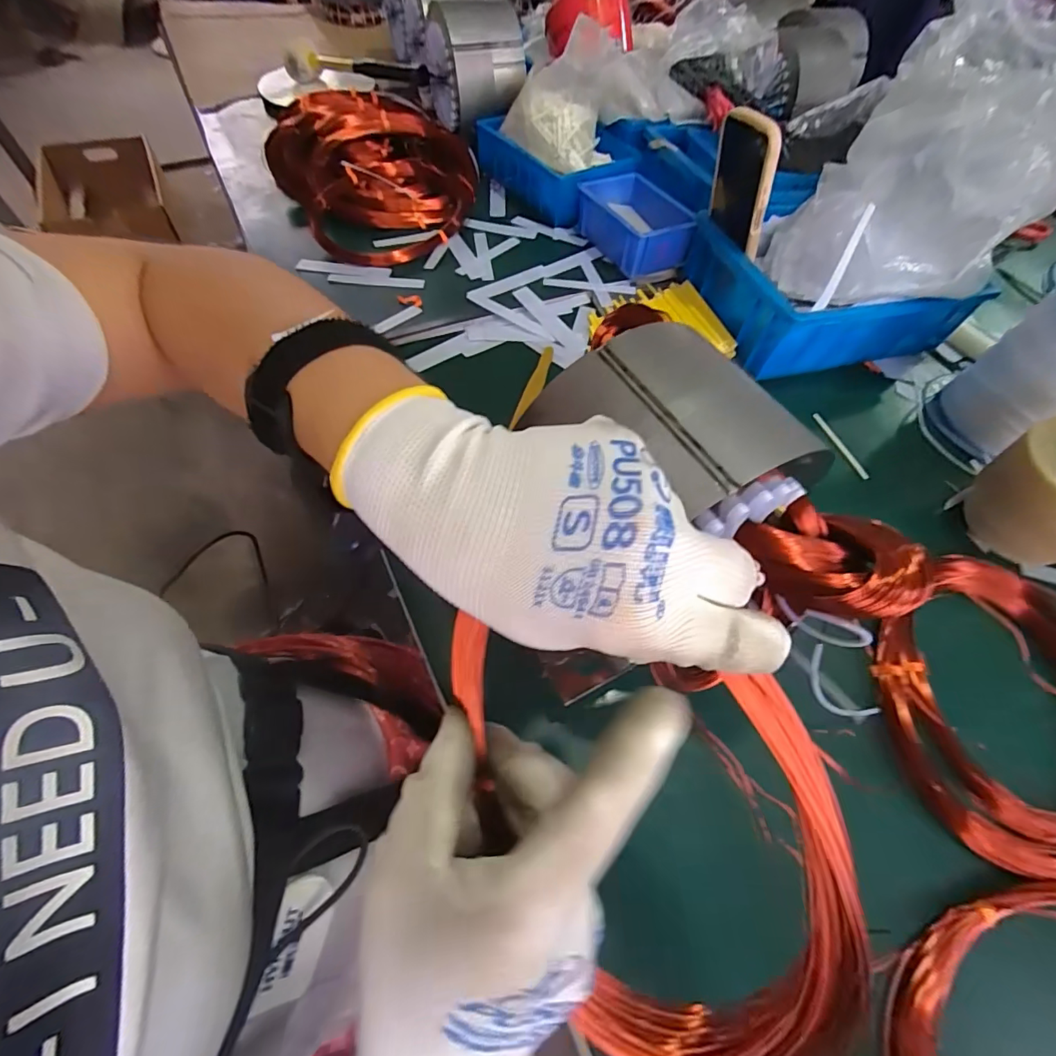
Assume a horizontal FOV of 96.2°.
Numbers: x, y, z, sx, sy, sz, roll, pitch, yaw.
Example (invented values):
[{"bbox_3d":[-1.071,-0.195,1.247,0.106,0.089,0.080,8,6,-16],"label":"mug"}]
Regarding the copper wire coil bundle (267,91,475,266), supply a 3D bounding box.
[{"bbox_3d":[-0.193,-0.472,0.629,0.251,0.069,0.322,-22,63,-15],"label":"copper wire coil bundle"}]

